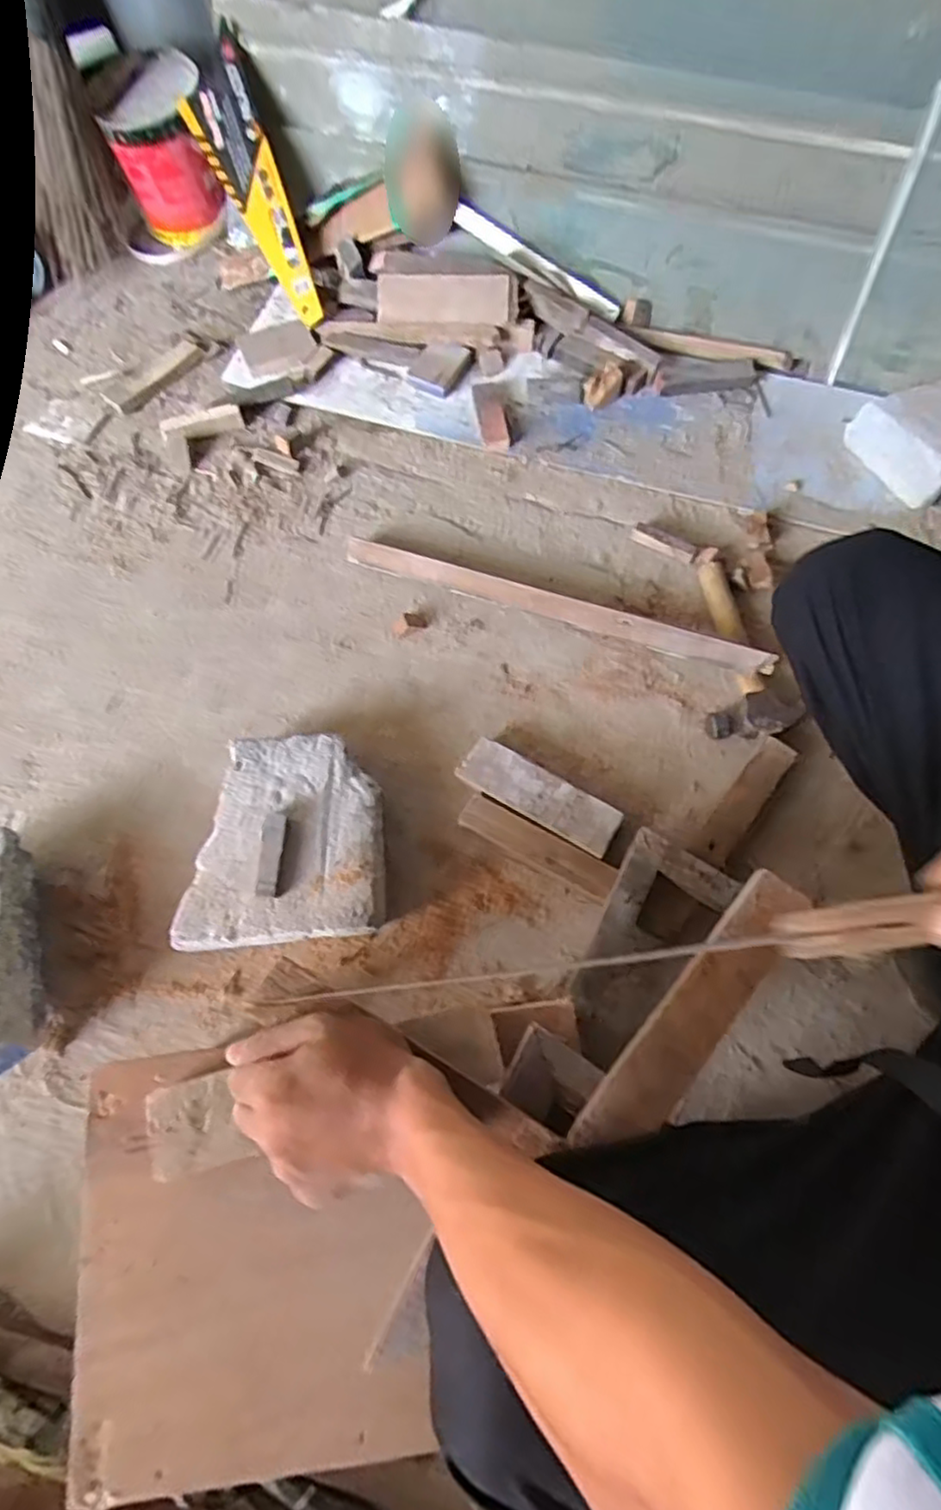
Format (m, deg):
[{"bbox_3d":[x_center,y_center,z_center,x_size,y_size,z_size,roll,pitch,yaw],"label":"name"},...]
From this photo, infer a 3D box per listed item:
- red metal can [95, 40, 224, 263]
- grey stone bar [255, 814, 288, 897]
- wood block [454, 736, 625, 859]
[{"bbox_3d":[-0.428,-0.815,0.954,0.167,0.164,0.145,-18,72,-5],"label":"red metal can"},{"bbox_3d":[-0.185,0.094,0.641,0.020,0.027,0.073,3,70,3],"label":"grey stone bar"},{"bbox_3d":[0.071,0.044,0.720,0.170,0.034,0.052,29,75,11],"label":"wood block"}]

